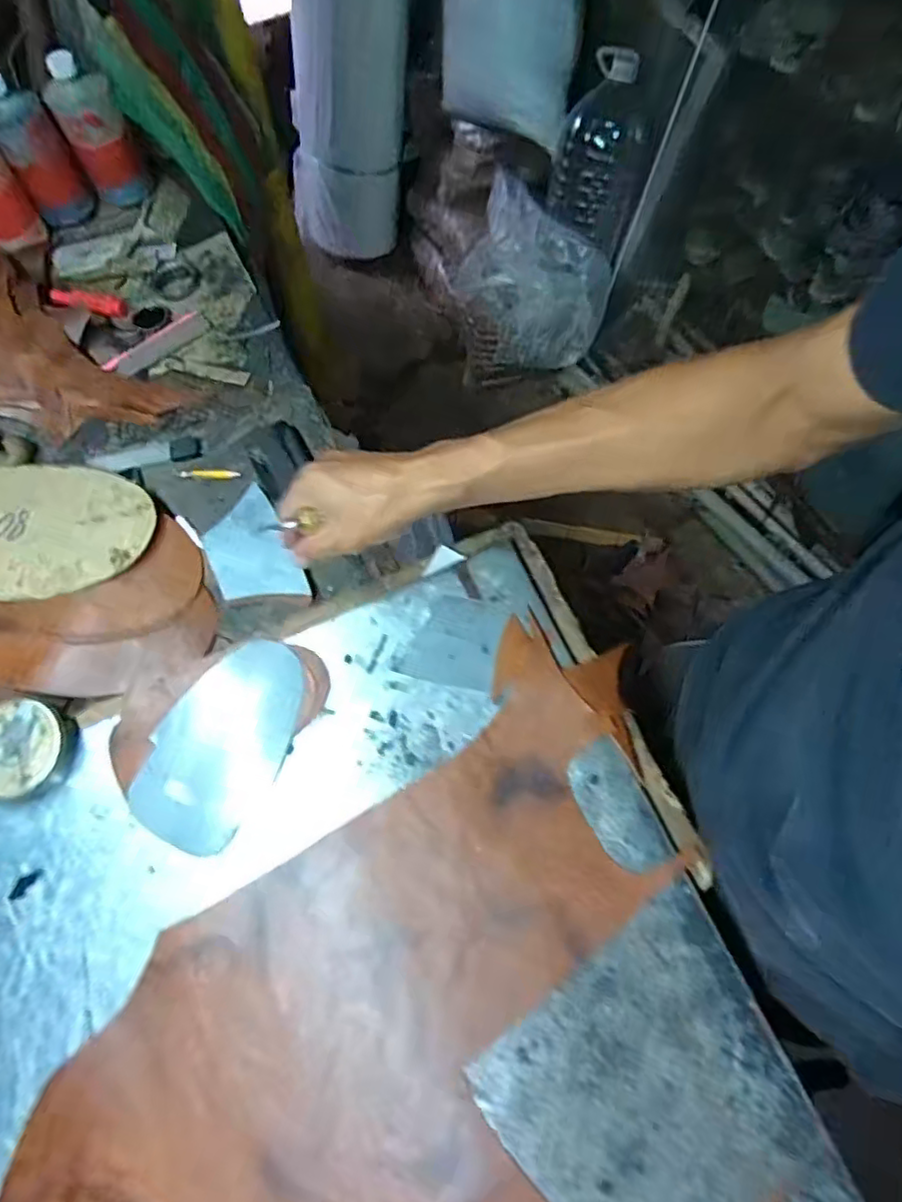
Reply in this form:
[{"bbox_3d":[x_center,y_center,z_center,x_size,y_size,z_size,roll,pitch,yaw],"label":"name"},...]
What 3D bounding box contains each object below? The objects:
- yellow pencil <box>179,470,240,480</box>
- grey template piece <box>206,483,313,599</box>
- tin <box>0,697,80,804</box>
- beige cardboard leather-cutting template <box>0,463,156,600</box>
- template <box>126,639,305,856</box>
[{"bbox_3d":[-0.239,-0.127,0.632,0.061,0.004,0.010,5,64,5],"label":"yellow pencil"},{"bbox_3d":[-0.186,-0.047,0.588,0.070,0.009,0.127,-26,66,-10],"label":"grey template piece"},{"bbox_3d":[-0.333,0.117,0.498,0.066,0.033,0.075,16,66,10],"label":"tin"},{"bbox_3d":[-0.425,-0.070,0.609,0.290,0.008,0.152,1,63,9],"label":"beige cardboard leather-cutting template"},{"bbox_3d":[-0.177,0.108,0.502,0.099,0.007,0.161,32,74,12],"label":"template"}]

